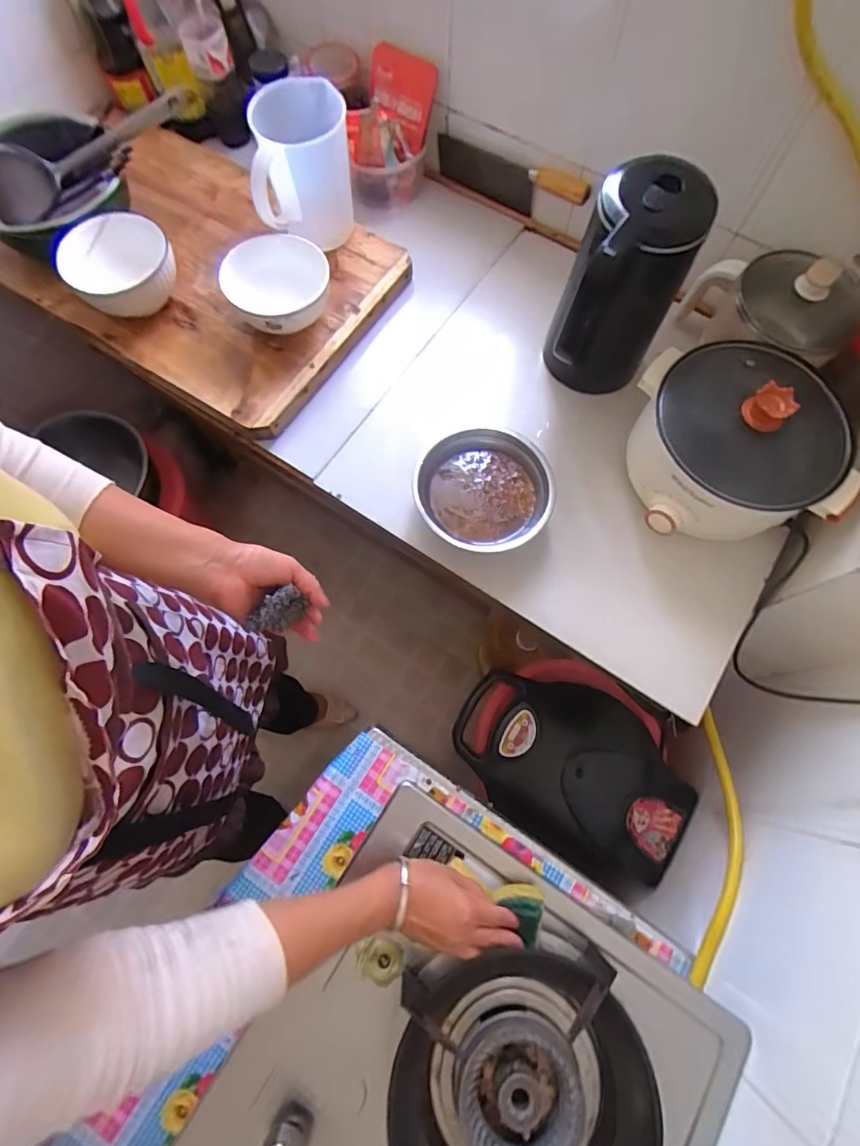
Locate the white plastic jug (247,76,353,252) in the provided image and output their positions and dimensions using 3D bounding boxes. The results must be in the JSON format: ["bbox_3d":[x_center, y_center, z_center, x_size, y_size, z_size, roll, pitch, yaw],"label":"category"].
[{"bbox_3d":[-0.182,-0.565,0.717,0.138,0.175,0.127,-11,72,-4],"label":"white plastic jug"}]

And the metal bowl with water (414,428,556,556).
[{"bbox_3d":[0.070,-0.106,0.684,0.180,0.074,0.176,0,72,0],"label":"metal bowl with water"}]

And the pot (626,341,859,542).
[{"bbox_3d":[0.389,-0.164,0.646,0.214,0.173,0.226,0,72,0],"label":"pot"}]

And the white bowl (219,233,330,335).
[{"bbox_3d":[-0.217,-0.411,0.720,0.138,0.068,0.164,-35,75,-11],"label":"white bowl"}]

